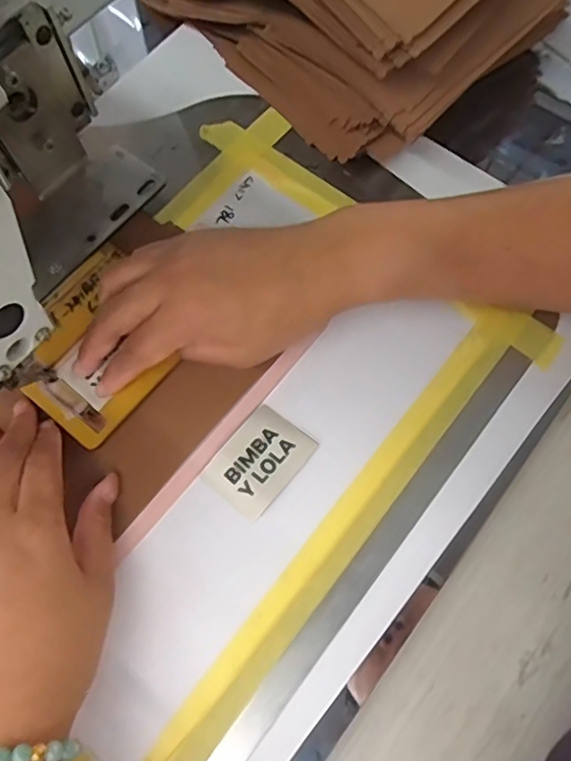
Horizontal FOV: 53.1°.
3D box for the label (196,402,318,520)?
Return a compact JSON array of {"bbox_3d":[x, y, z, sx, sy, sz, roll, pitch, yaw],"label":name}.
[{"bbox_3d":[-0.015,0.044,0.321,0.040,0.004,0.056,39,75,11],"label":"label"}]

